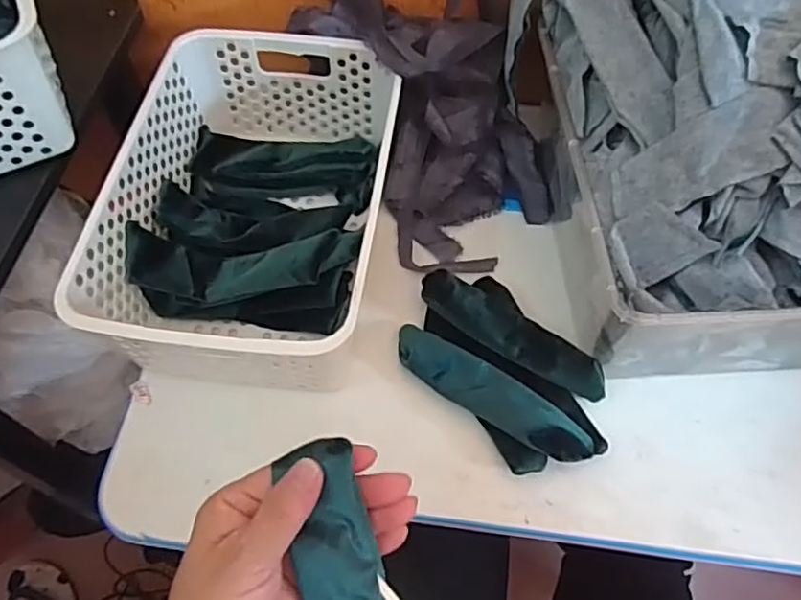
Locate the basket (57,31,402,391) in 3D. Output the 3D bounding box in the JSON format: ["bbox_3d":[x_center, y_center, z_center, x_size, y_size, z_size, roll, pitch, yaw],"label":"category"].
[{"bbox_3d":[-0.114,-0.083,0.531,0.202,0.111,0.303,6,63,4],"label":"basket"}]

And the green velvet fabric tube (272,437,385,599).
[{"bbox_3d":[-0.026,0.149,0.326,0.042,0.173,0.017,-11,19,-4],"label":"green velvet fabric tube"}]

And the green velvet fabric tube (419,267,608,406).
[{"bbox_3d":[0.088,0.027,0.512,0.160,0.032,0.036,38,69,18],"label":"green velvet fabric tube"}]

